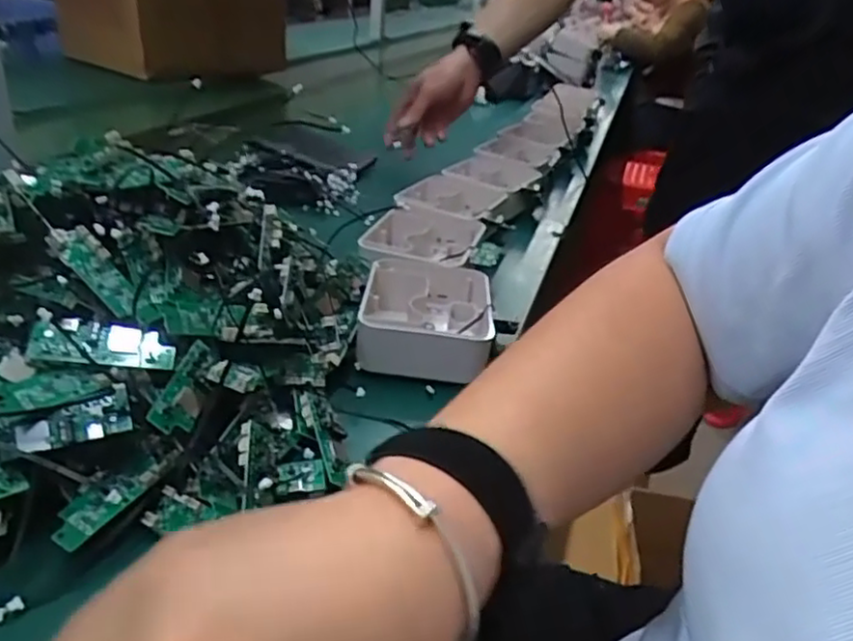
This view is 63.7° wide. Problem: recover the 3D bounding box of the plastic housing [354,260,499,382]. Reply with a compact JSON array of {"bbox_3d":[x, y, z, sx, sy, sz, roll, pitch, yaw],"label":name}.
[{"bbox_3d":[0.002,-0.002,0.553,0.105,0.047,0.130,5,28,-2],"label":"plastic housing"}]

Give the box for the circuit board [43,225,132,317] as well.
[{"bbox_3d":[-0.188,-0.030,0.393,0.063,0.006,0.022,46,54,0],"label":"circuit board"}]

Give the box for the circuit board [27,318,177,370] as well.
[{"bbox_3d":[-0.172,0.013,0.368,0.070,0.008,0.023,7,63,-15],"label":"circuit board"}]

